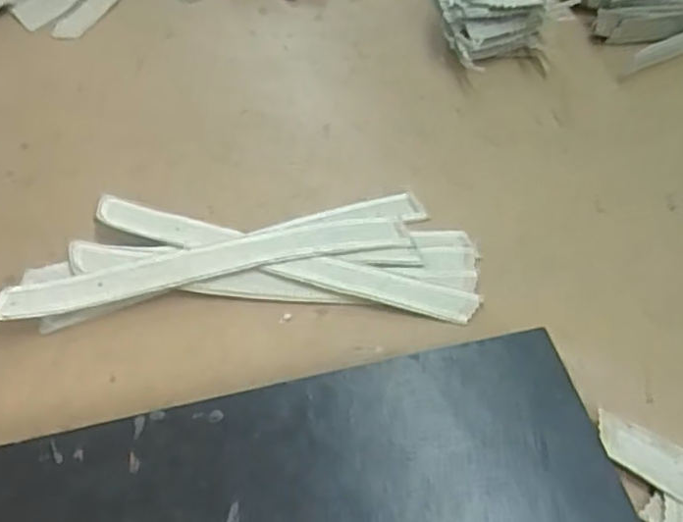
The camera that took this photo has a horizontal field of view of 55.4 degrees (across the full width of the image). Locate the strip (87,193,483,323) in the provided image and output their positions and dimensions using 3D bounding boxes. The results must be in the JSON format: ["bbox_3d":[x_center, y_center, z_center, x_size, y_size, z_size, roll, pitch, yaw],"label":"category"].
[{"bbox_3d":[-0.031,-0.001,0.310,0.188,0.005,0.018,16,63,9],"label":"strip"}]

